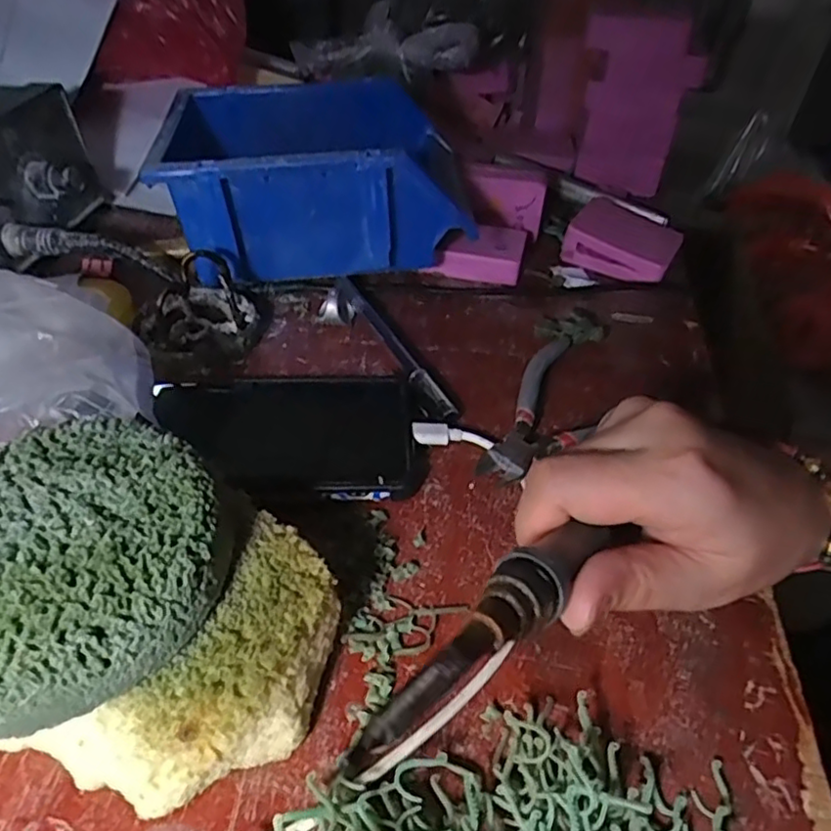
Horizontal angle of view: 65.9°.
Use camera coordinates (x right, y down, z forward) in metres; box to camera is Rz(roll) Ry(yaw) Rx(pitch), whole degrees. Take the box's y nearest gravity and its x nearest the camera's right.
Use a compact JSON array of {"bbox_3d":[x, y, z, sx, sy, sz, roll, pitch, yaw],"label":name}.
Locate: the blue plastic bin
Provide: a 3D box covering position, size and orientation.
[{"bbox_3d":[-0.057,-0.137,0.396,0.166,0.092,0.112,0,44,-4],"label":"blue plastic bin"}]

